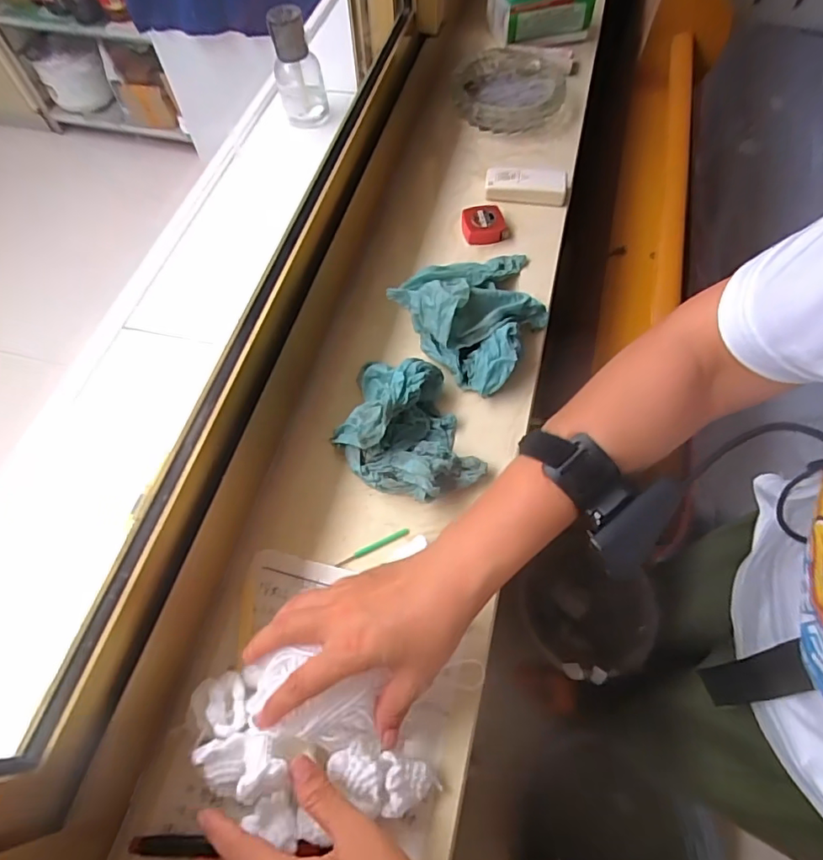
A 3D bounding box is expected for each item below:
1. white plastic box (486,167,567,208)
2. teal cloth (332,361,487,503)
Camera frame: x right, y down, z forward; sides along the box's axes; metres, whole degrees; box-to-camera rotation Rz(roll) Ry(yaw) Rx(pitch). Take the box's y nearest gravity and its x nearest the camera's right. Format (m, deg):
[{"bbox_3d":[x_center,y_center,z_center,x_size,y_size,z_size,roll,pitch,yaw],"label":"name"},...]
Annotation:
[{"bbox_3d":[0.135,-0.290,0.617,0.094,0.023,0.033,3,63,3],"label":"white plastic box"},{"bbox_3d":[-0.011,-0.004,0.464,0.111,0.050,0.152,-21,64,-9],"label":"teal cloth"}]

